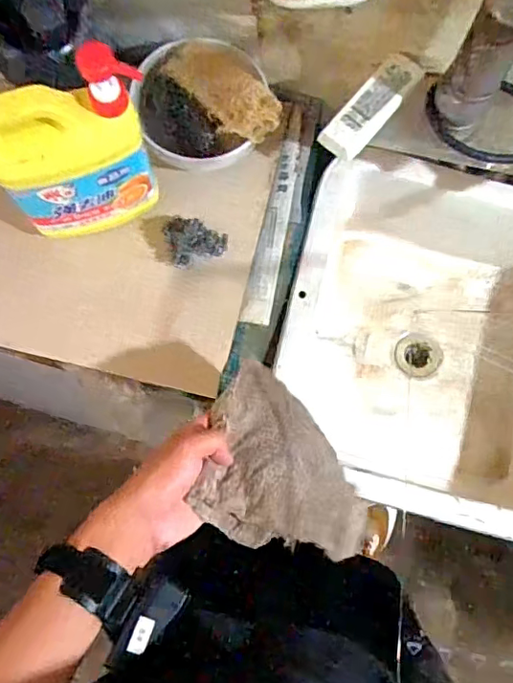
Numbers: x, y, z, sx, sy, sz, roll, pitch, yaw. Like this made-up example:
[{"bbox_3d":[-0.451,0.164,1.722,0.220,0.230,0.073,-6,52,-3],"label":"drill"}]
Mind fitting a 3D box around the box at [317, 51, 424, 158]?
[{"bbox_3d":[0.126,-0.256,0.596,0.044,0.022,0.130,40,81,8],"label":"box"}]

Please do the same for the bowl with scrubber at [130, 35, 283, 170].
[{"bbox_3d":[-0.063,-0.281,0.624,0.147,0.076,0.143,0,78,1],"label":"bowl with scrubber"}]

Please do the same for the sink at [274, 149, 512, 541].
[{"bbox_3d":[0.274,0.021,0.797,0.455,0.221,0.437,13,78,3],"label":"sink"}]

